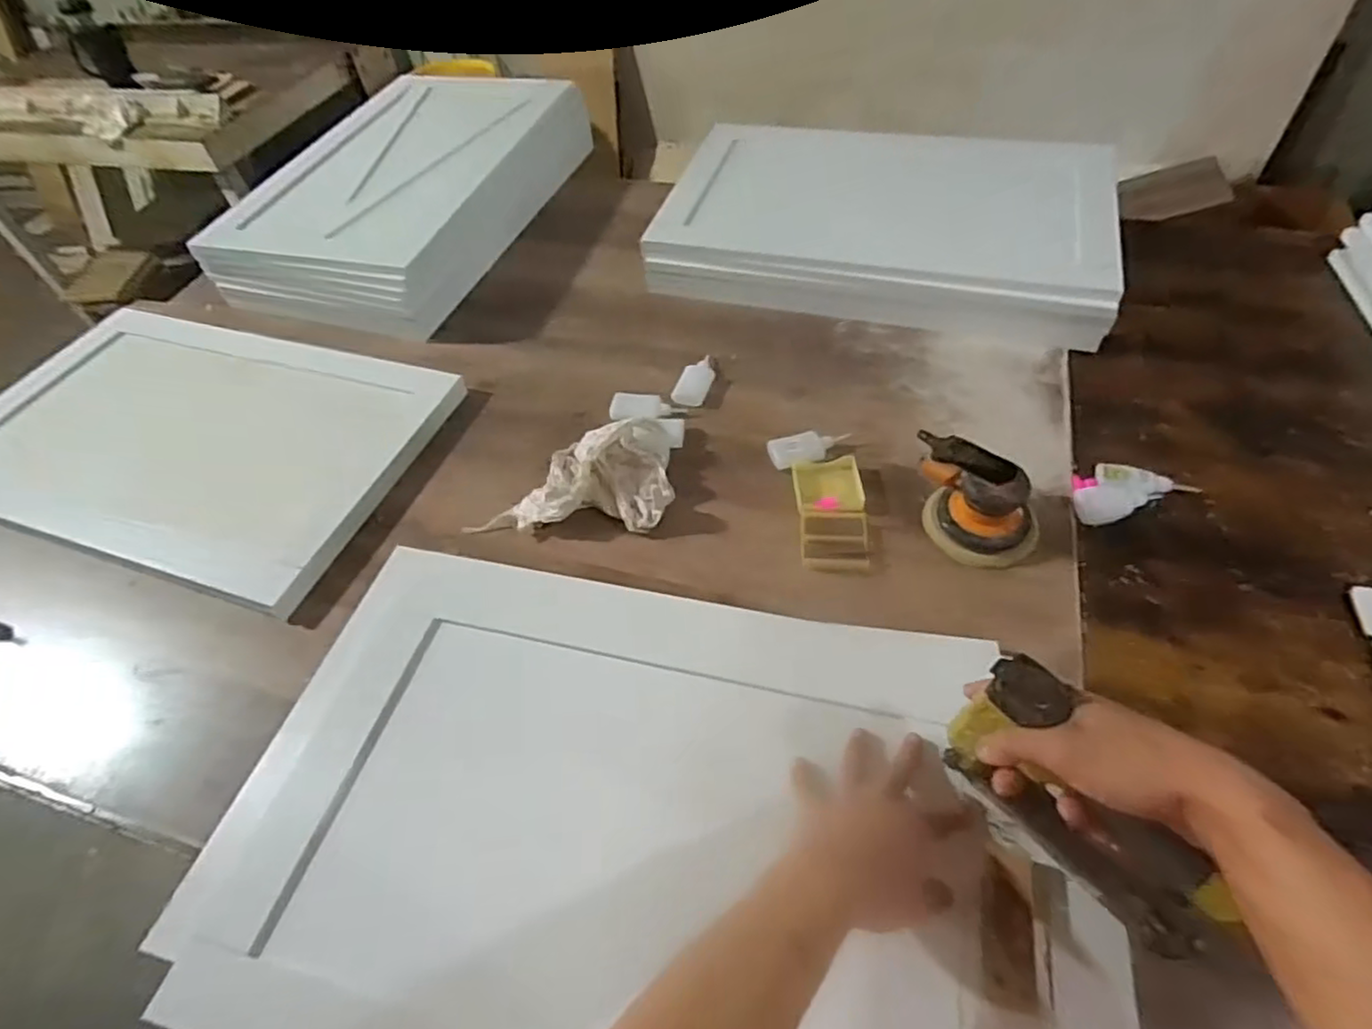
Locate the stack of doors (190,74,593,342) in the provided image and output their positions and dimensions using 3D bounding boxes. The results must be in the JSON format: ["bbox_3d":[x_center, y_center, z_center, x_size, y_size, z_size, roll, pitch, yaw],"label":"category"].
[{"bbox_3d":[-0.514,-0.582,1.217,0.464,0.139,0.672,13,54,16],"label":"stack of doors"}]

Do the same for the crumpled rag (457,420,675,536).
[{"bbox_3d":[-0.132,-0.048,0.825,0.234,0.059,0.155,2,52,7],"label":"crumpled rag"}]

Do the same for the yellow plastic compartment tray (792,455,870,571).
[{"bbox_3d":[0.171,0.002,0.784,0.078,0.029,0.152,-3,52,4],"label":"yellow plastic compartment tray"}]

